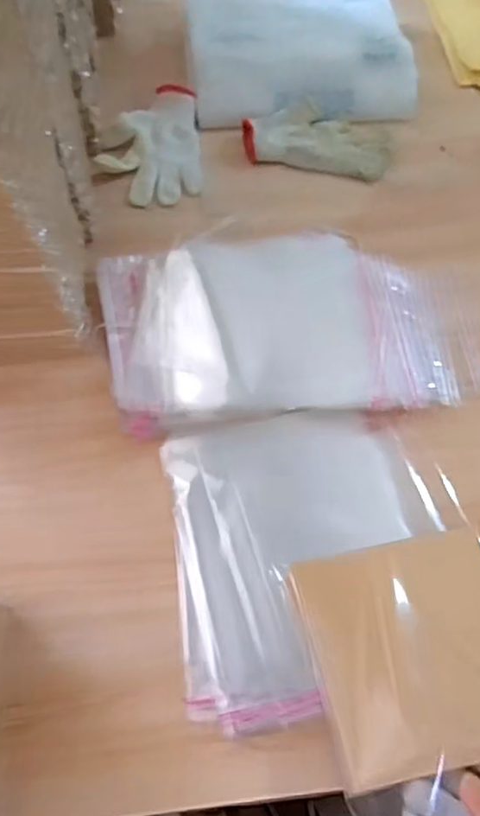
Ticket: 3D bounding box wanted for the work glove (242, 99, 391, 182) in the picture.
[{"bbox_3d":[0.100,-0.348,0.748,0.185,0.023,0.110,12,58,7],"label":"work glove"}]

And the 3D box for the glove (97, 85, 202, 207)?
[{"bbox_3d":[-0.113,-0.334,0.730,0.122,0.033,0.179,-3,58,-3],"label":"glove"}]

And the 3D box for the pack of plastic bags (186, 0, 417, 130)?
[{"bbox_3d":[0.080,-0.520,0.828,0.302,0.065,0.308,-5,58,-4],"label":"pack of plastic bags"}]

